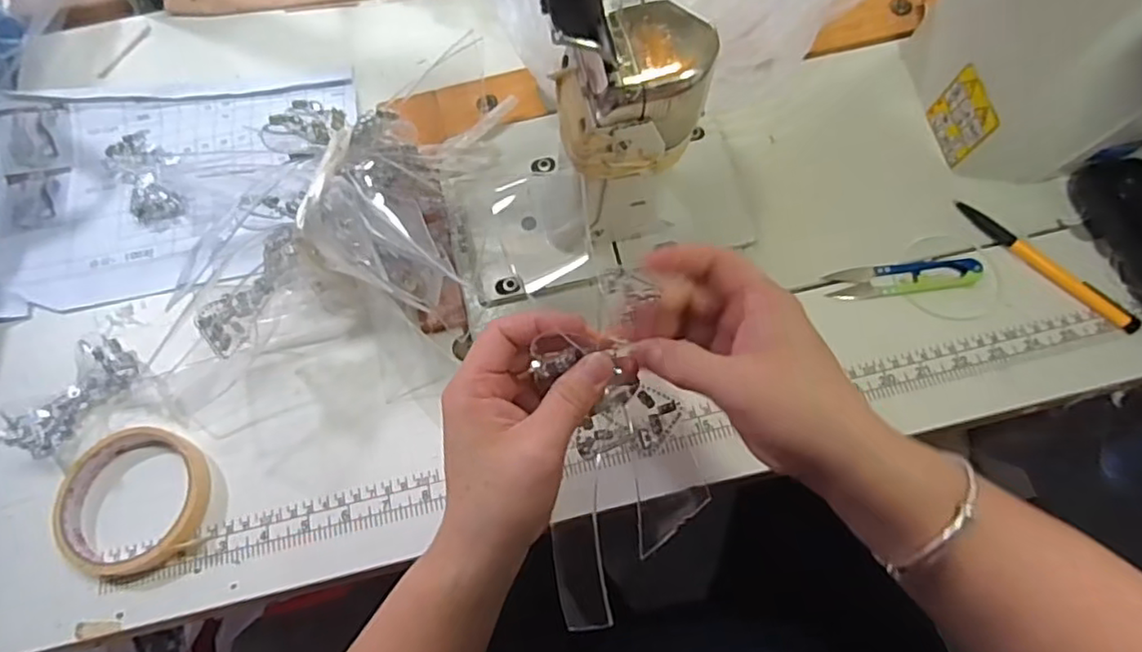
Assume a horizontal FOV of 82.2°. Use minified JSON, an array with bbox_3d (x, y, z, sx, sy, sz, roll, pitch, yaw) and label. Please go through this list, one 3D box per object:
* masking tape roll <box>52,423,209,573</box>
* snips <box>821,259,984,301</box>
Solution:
[{"bbox_3d":[-0.279,0.112,0.420,0.092,0.021,0.090,-1,67,2],"label":"masking tape roll"},{"bbox_3d":[0.234,-0.034,0.461,0.102,0.015,0.023,-4,67,0],"label":"snips"}]

